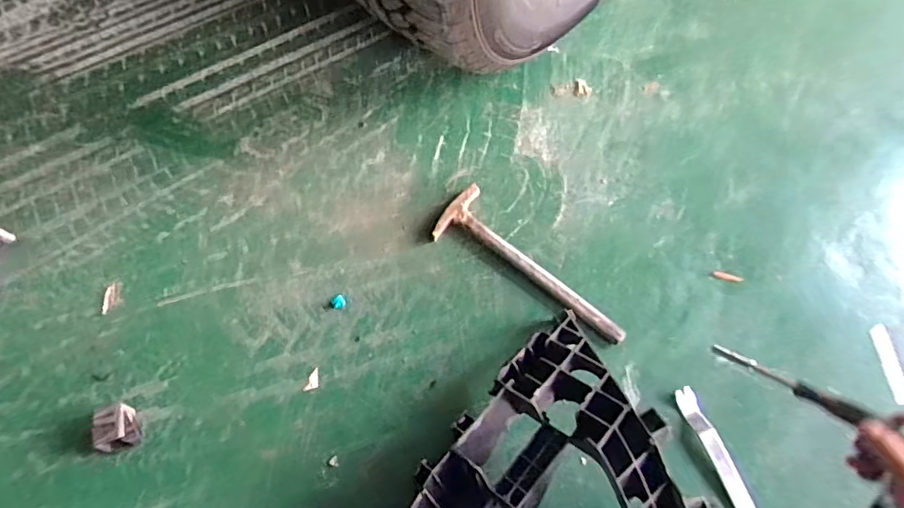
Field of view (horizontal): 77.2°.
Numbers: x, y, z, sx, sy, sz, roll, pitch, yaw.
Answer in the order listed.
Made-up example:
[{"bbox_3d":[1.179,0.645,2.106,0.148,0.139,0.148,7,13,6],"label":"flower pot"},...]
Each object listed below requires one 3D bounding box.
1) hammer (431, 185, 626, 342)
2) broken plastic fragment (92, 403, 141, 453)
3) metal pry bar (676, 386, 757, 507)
[{"bbox_3d":[0.115,0.022,0.804,0.301,0.027,0.089,38,74,11],"label":"hammer"},{"bbox_3d":[-0.414,0.214,0.699,0.046,0.052,0.054,-18,72,-8],"label":"broken plastic fragment"},{"bbox_3d":[0.343,0.275,0.698,0.024,0.020,0.224,-20,72,-8],"label":"metal pry bar"}]

